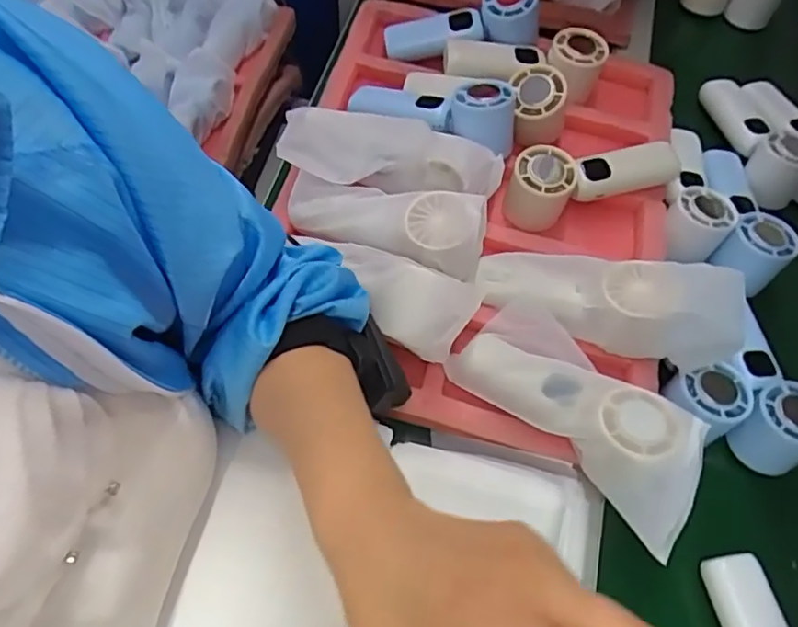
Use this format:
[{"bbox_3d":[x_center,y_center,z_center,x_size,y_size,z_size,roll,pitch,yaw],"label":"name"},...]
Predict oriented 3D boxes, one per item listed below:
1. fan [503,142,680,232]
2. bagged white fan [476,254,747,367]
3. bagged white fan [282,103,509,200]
[{"bbox_3d":[0.174,-0.120,0.528,0.154,0.075,0.048,-12,64,-10],"label":"fan"},{"bbox_3d":[0.157,-0.011,0.447,0.186,0.061,0.059,14,60,26],"label":"bagged white fan"},{"bbox_3d":[-0.010,-0.136,0.483,0.186,0.036,0.074,13,62,3],"label":"bagged white fan"}]

